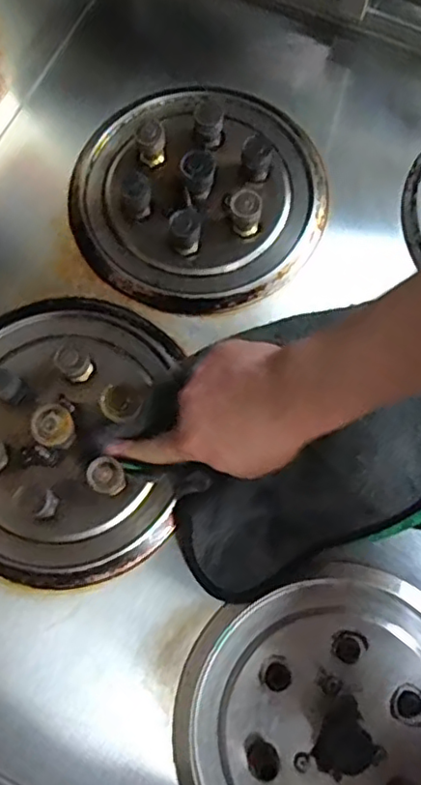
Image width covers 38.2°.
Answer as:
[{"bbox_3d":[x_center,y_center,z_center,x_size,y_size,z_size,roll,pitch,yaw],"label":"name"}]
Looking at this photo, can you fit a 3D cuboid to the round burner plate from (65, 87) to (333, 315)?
[{"bbox_3d":[-0.012,-0.180,0.530,0.219,0.046,0.217,0,76,1],"label":"round burner plate"}]

